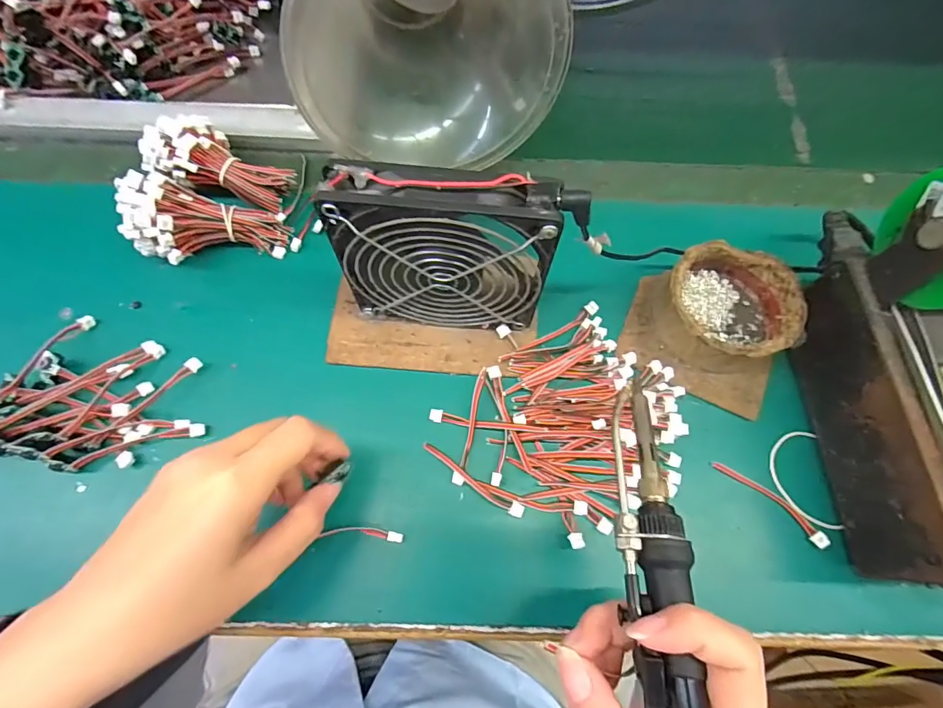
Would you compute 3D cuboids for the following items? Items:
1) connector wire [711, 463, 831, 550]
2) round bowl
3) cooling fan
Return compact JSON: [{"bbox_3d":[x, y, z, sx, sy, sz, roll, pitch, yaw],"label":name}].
[{"bbox_3d":[0.187,0.090,0.276,0.073,0.007,0.012,41,74,13],"label":"connector wire"},{"bbox_3d":[0.174,-0.032,0.305,0.080,0.041,0.082,0,70,-1],"label":"round bowl"},{"bbox_3d":[-0.012,-0.054,0.261,0.123,0.127,0.028,7,70,1],"label":"cooling fan"}]

